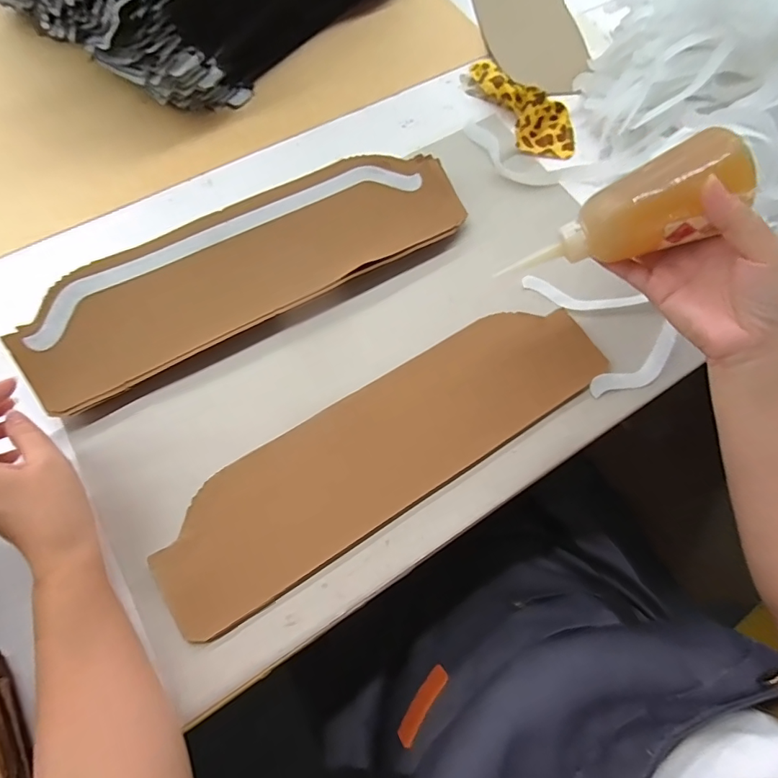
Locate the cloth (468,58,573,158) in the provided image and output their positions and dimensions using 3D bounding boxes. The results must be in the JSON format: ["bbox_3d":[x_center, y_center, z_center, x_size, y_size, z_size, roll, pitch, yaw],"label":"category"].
[{"bbox_3d":[0.162,-0.342,0.516,0.079,0.031,0.163,-19,72,-10],"label":"cloth"}]

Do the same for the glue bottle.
[{"bbox_3d":[0.167,-0.122,0.322,0.160,0.041,0.053,-25,68,27],"label":"glue bottle"}]

